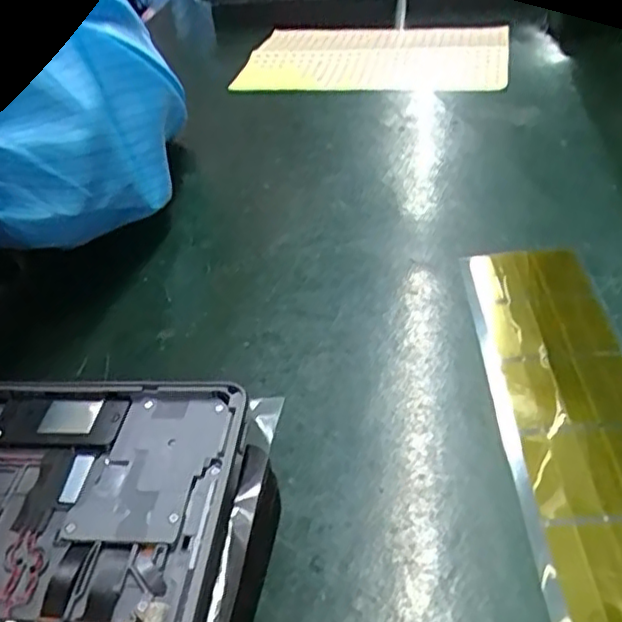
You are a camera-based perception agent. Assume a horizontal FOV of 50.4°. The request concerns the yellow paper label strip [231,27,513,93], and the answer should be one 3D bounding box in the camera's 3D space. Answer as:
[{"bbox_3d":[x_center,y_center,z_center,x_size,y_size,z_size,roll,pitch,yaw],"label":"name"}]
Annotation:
[{"bbox_3d":[0.051,-0.199,0.517,0.194,0.009,0.146,6,41,12],"label":"yellow paper label strip"}]

